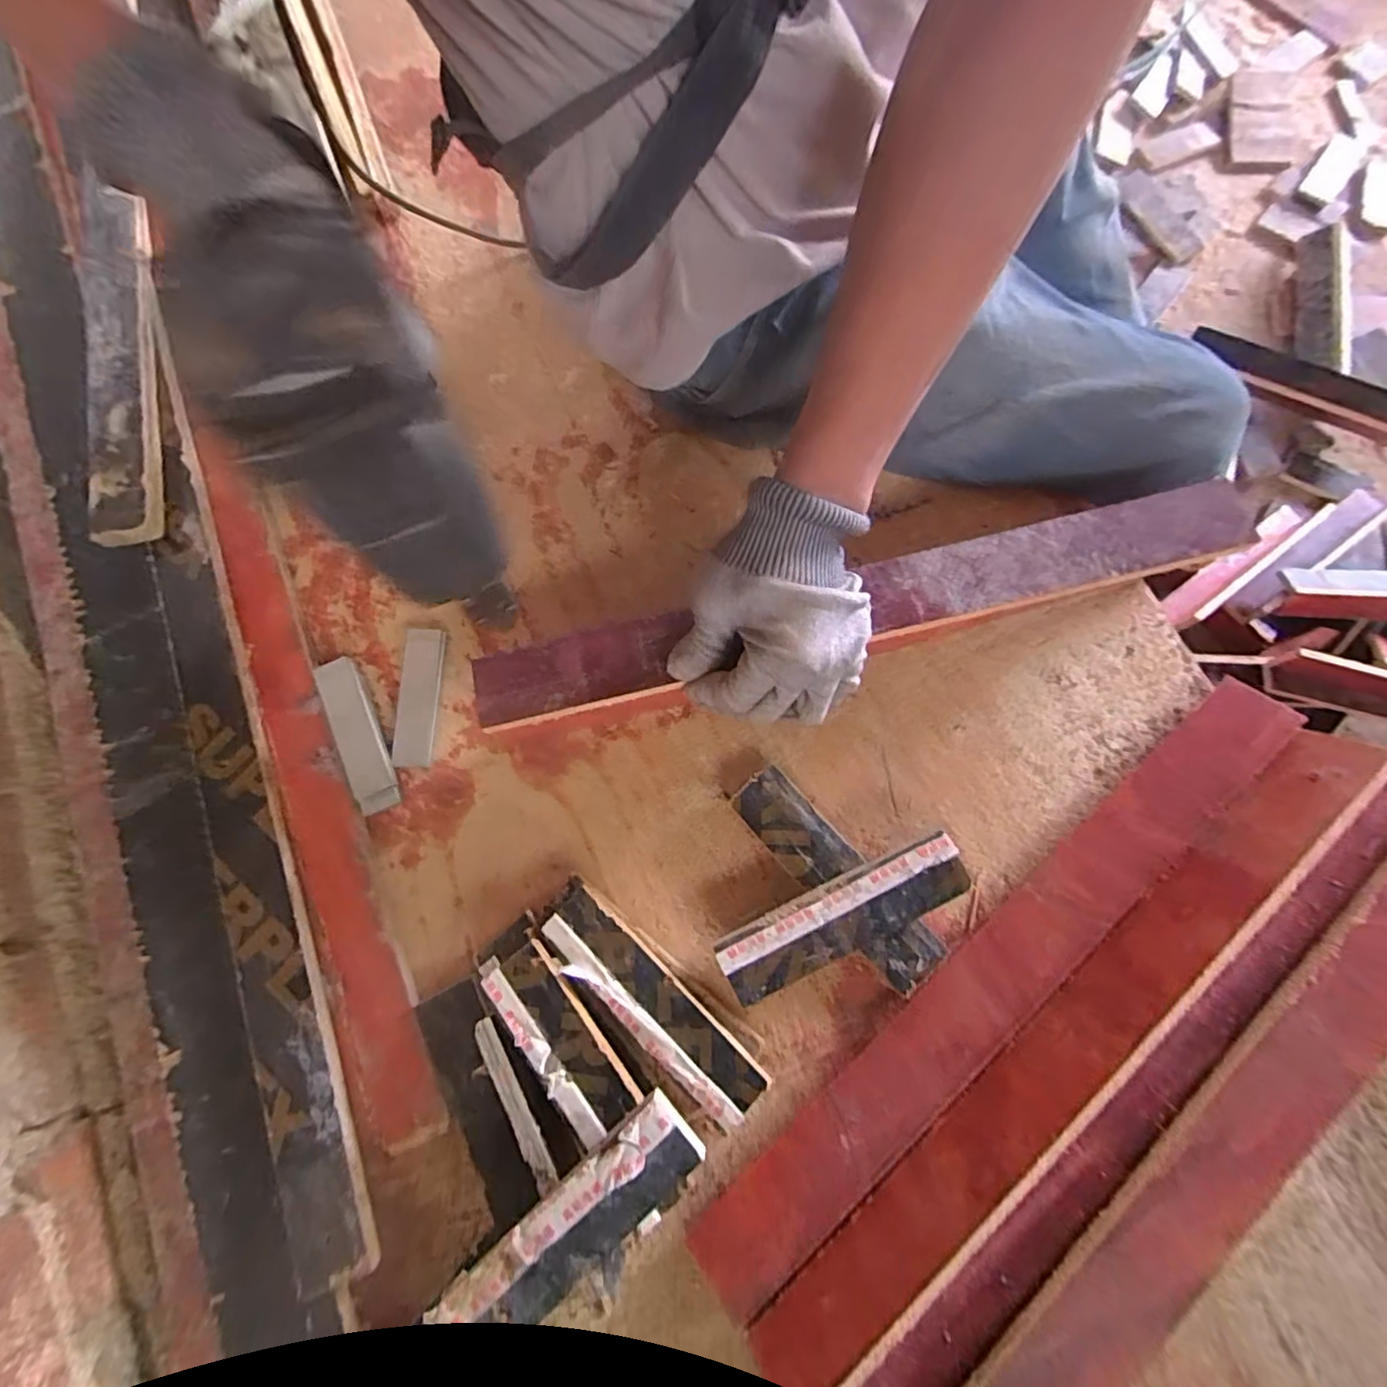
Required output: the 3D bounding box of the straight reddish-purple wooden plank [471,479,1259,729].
[{"bbox_3d":[0.108,-0.058,0.399,0.501,0.011,0.056,-14,77,0],"label":"straight reddish-purple wooden plank"}]

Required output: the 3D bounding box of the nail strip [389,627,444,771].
[{"bbox_3d":[-0.205,0.002,0.462,0.031,0.005,0.105,1,77,2],"label":"nail strip"}]

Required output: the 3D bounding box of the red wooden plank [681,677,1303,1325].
[{"bbox_3d":[0.192,0.171,0.385,0.486,0.019,0.053,-40,54,-8],"label":"red wooden plank"}]

